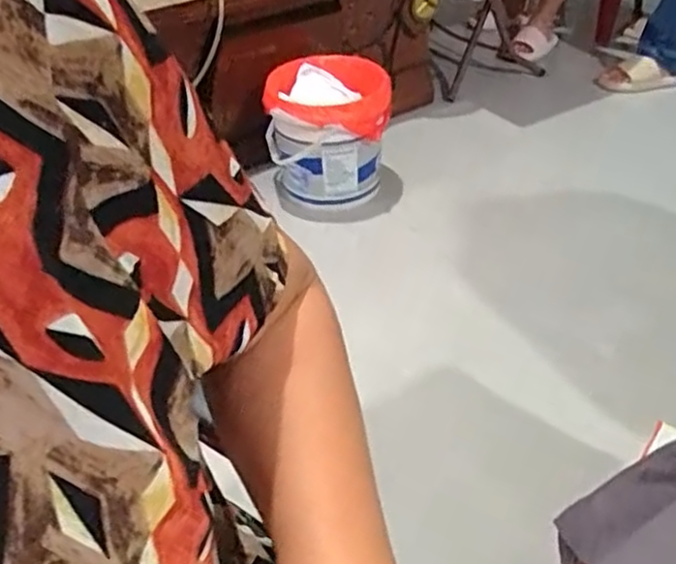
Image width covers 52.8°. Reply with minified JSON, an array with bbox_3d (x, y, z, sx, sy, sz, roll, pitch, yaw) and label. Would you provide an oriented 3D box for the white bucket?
[{"bbox_3d":[-0.020,-0.338,1.553,0.275,0.233,0.271,-6,40,-4],"label":"white bucket"}]

